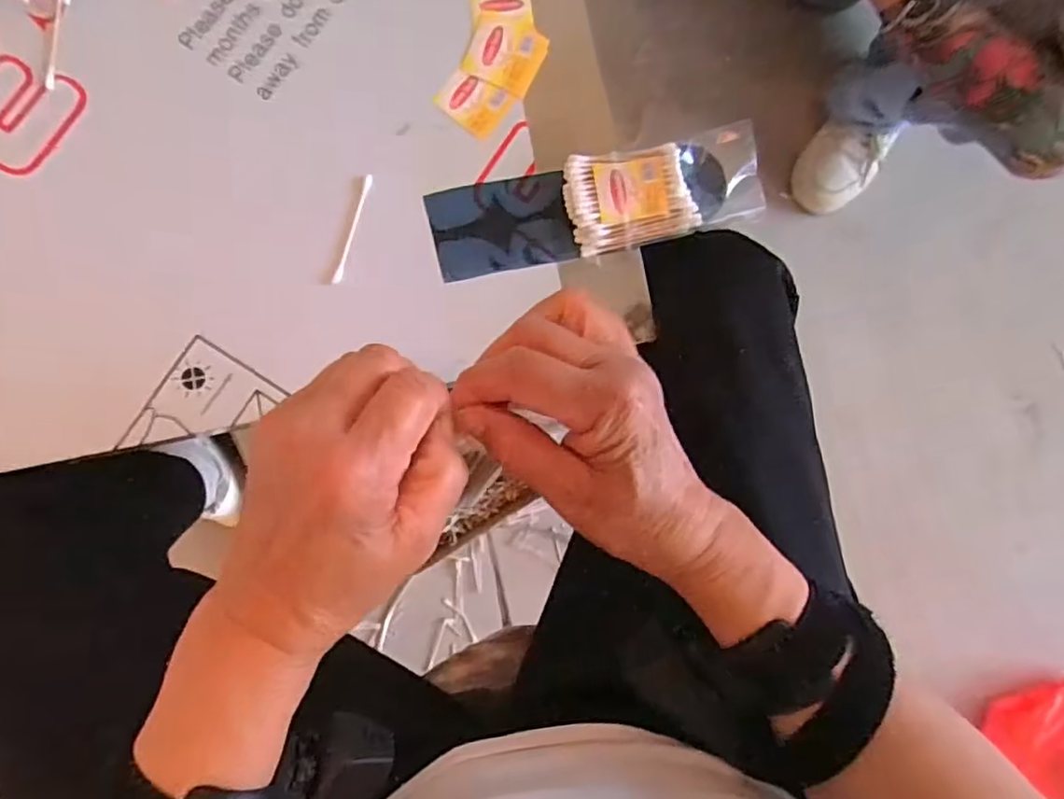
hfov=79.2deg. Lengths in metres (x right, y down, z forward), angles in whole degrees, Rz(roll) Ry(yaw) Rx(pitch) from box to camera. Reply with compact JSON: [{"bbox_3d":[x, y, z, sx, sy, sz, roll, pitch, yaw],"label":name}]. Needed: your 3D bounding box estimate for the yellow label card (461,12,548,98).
[{"bbox_3d":[-0.017,-0.230,0.430,0.049,0.004,0.048,17,84,-4],"label":"yellow label card"}]

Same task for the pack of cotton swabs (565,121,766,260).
[{"bbox_3d":[0.087,-0.138,0.426,0.125,0.029,0.064,-11,87,-7],"label":"pack of cotton swabs"}]

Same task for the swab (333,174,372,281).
[{"bbox_3d":[-0.113,-0.108,0.407,0.006,0.004,0.074,16,84,-6],"label":"swab"}]

